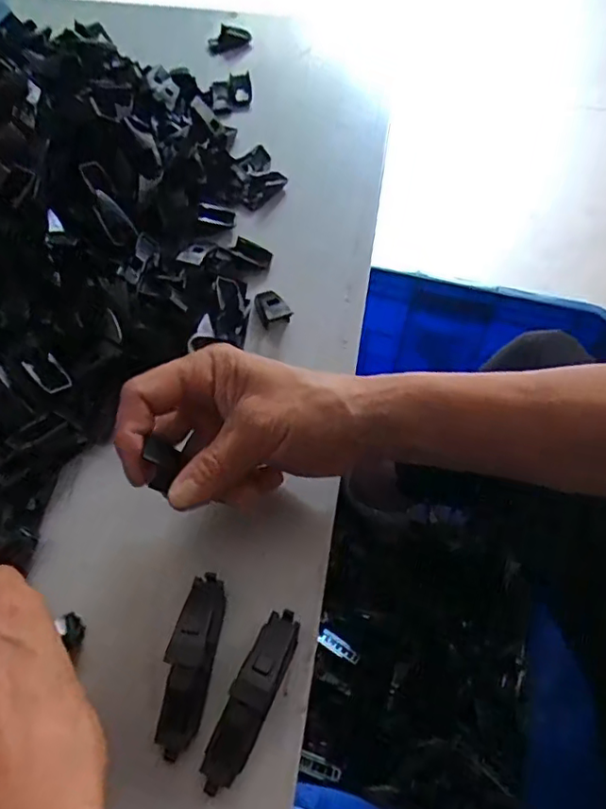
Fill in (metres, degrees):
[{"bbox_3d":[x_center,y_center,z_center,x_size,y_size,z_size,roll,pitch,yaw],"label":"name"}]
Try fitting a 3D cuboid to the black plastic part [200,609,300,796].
[{"bbox_3d":[-0.024,0.136,0.272,0.020,0.019,0.080,20,62,11],"label":"black plastic part"}]

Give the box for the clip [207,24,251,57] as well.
[{"bbox_3d":[-0.071,-0.352,0.565,0.043,0.021,0.016,-12,60,-7],"label":"clip"}]

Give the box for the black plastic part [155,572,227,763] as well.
[{"bbox_3d":[-0.053,0.122,0.281,0.020,0.020,0.081,8,60,4],"label":"black plastic part"}]

